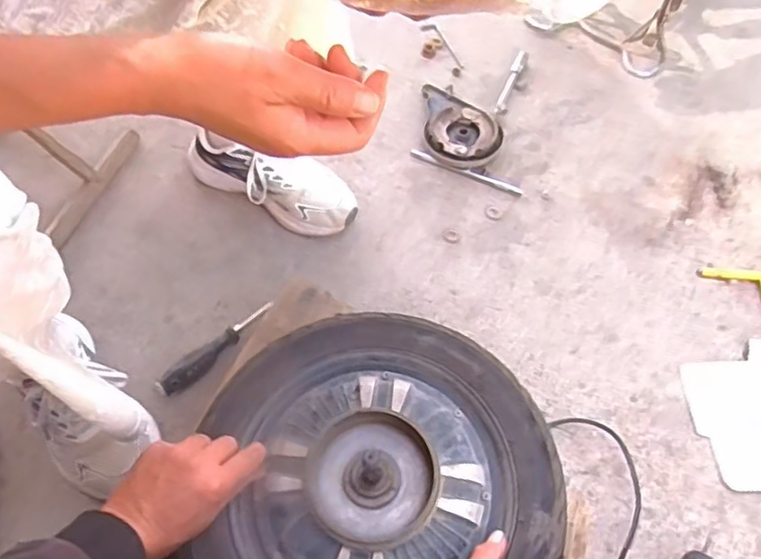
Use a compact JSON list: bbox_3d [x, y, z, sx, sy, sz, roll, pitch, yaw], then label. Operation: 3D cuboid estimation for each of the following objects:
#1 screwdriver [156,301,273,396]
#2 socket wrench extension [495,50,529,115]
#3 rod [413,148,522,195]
[{"bbox_3d":[-0.205,0.087,0.794,0.167,0.025,0.034,-39,71,-18],"label":"screwdriver"},{"bbox_3d":[0.221,-0.334,1.057,0.022,0.013,0.164,20,63,10],"label":"socket wrench extension"},{"bbox_3d":[0.132,-0.167,0.962,0.181,0.009,0.013,20,63,10],"label":"rod"}]

